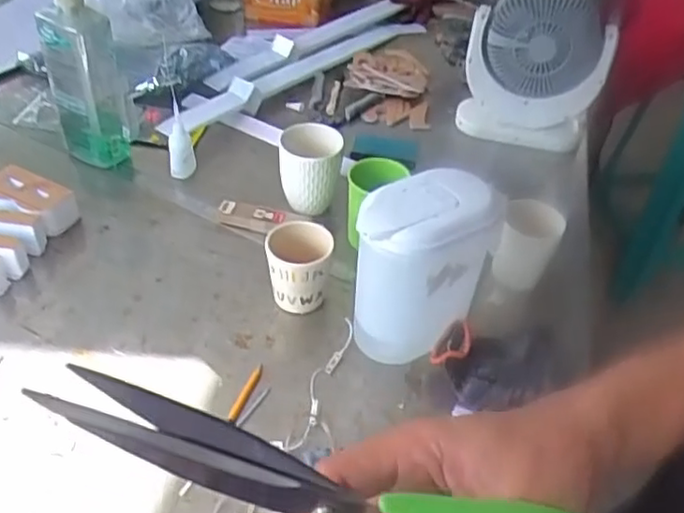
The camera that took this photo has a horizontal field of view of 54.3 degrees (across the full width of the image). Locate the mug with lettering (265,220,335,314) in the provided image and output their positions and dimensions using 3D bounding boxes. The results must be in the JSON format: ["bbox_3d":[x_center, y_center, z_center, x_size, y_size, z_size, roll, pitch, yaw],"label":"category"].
[{"bbox_3d":[-0.047,0.017,0.761,0.073,0.091,0.071,0,40,-1],"label":"mug with lettering"}]

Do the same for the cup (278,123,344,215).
[{"bbox_3d":[-0.041,-0.109,0.885,0.081,0.107,0.073,-3,40,-5],"label":"cup"}]

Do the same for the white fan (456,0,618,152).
[{"bbox_3d":[0.288,-0.287,0.996,0.197,0.244,0.094,16,44,10],"label":"white fan"}]

